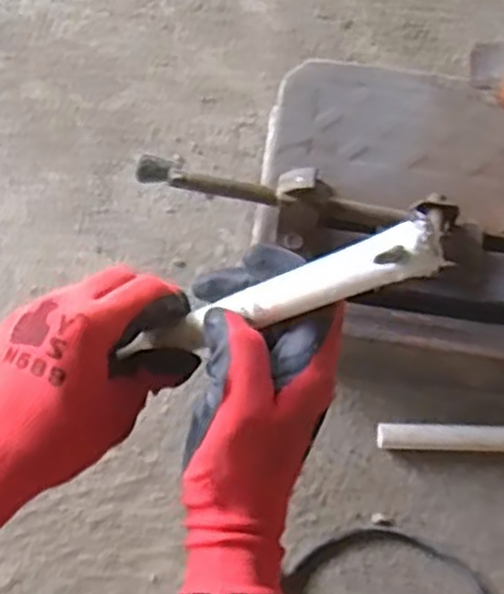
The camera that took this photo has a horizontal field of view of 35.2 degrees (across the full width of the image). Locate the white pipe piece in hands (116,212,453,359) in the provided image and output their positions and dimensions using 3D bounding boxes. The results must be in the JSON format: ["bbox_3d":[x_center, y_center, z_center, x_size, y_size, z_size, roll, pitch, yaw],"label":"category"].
[{"bbox_3d":[0.007,0.002,0.394,0.020,0.191,0.023,17,62,-43],"label":"white pipe piece in hands"}]

